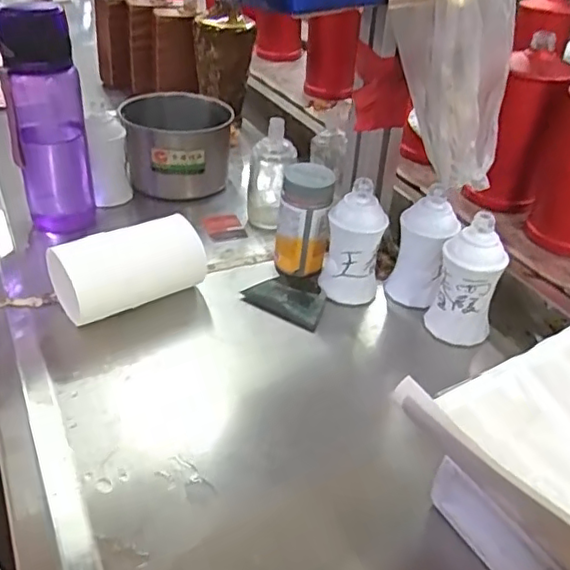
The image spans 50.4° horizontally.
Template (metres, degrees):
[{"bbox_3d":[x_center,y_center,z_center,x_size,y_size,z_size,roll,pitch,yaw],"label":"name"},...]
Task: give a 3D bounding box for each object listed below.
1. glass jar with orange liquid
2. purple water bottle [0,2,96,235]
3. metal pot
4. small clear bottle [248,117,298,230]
[{"bbox_3d":[0.020,-0.064,0.617,0.050,0.106,0.046,8,36,7],"label":"glass jar with orange liquid"},{"bbox_3d":[-0.244,-0.158,0.627,0.072,0.231,0.085,-9,37,-16],"label":"purple water bottle"},{"bbox_3d":[-0.136,-0.175,0.774,0.128,0.094,0.125,2,35,-1],"label":"metal pot"},{"bbox_3d":[-0.016,-0.127,0.700,0.053,0.120,0.040,1,35,-3],"label":"small clear bottle"}]

